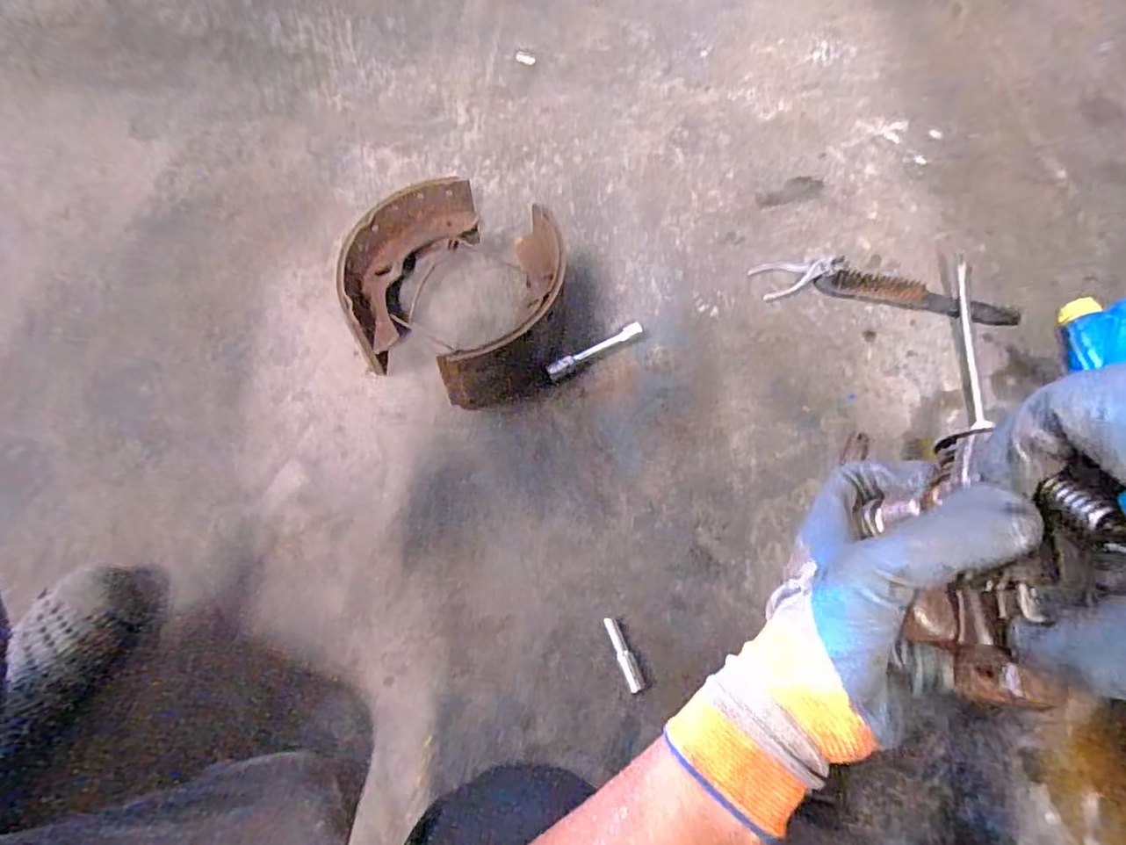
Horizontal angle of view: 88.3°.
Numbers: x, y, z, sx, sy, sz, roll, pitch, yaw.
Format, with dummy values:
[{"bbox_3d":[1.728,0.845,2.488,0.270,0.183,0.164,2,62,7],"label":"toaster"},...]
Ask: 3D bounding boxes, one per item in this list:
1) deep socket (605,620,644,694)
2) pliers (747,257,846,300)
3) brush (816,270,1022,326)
[{"bbox_3d":[0.066,0.252,0.631,0.017,0.016,0.079,-20,67,-10],"label":"deep socket"},{"bbox_3d":[0.356,-0.229,0.871,0.143,0.013,0.061,-19,67,-10],"label":"pliers"},{"bbox_3d":[0.514,-0.179,0.840,0.275,0.024,0.035,15,66,6],"label":"brush"}]

